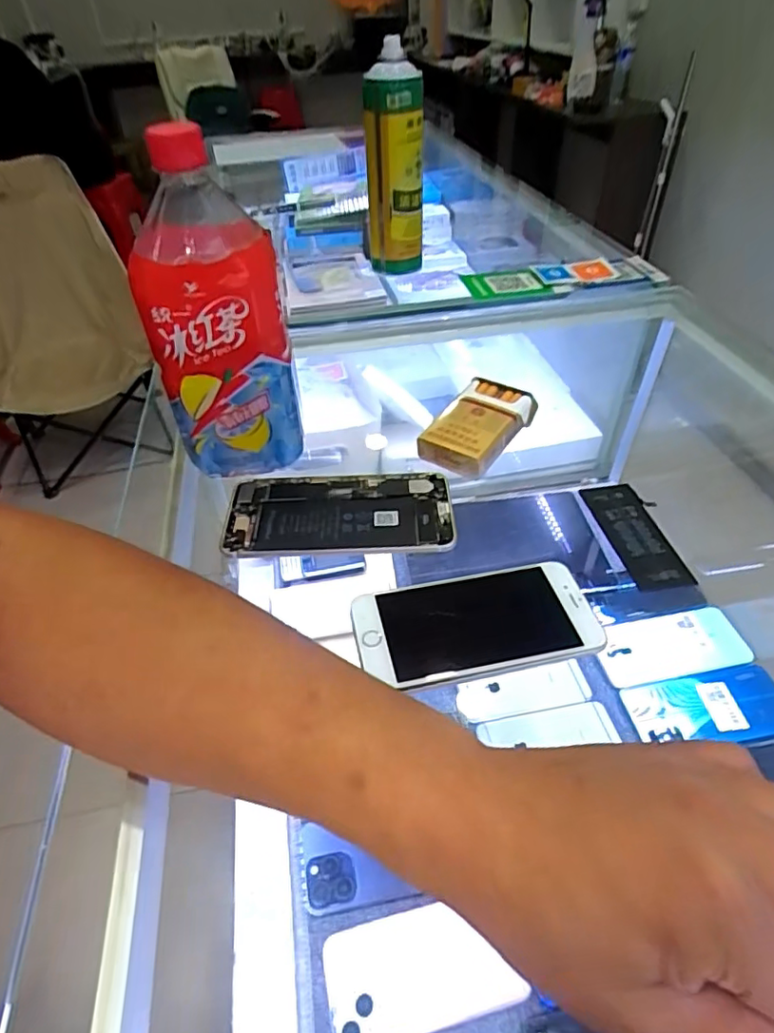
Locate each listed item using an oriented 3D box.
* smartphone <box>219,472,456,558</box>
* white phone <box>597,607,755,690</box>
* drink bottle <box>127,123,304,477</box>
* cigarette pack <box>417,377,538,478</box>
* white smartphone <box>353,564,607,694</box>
[{"bbox_3d":[-0.034,-0.003,0.404,0.156,0.007,0.080,-2,43,1],"label":"smartphone"},{"bbox_3d":[0.311,0.142,0.631,0.157,0.010,0.076,-8,43,-5],"label":"white phone"},{"bbox_3d":[-0.116,-0.130,0.385,0.089,0.205,0.080,-16,44,-14],"label":"drink bottle"},{"bbox_3d":[0.073,-0.073,0.456,0.057,0.029,0.093,25,49,27],"label":"cigarette pack"},{"bbox_3d":[0.050,0.059,0.323,0.133,0.010,0.064,-9,43,-7],"label":"white smartphone"}]

